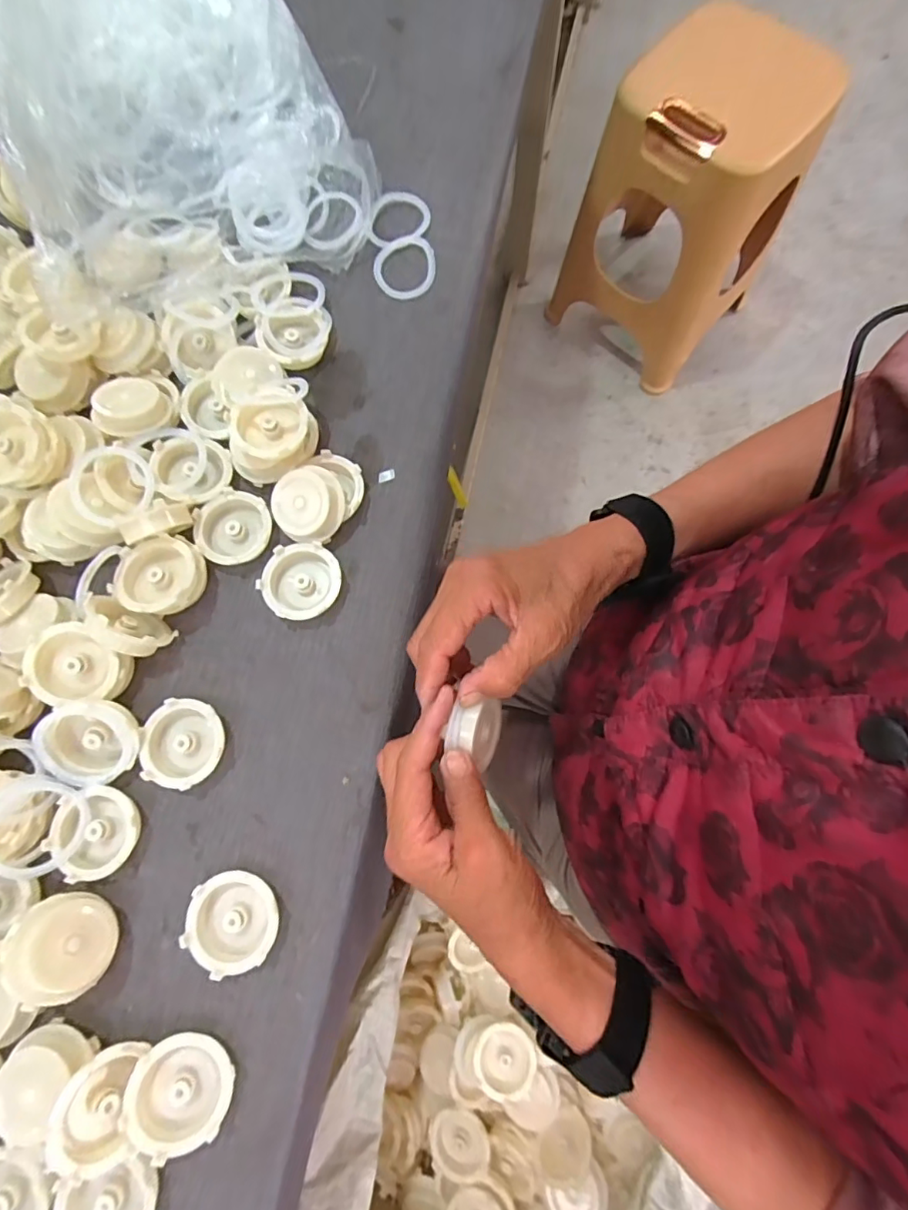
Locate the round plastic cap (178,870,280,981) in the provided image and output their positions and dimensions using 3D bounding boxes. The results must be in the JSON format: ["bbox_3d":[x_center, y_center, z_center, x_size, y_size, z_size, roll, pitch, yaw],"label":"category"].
[{"bbox_3d":[-0.142,0.206,0.348,0.055,0.021,0.058,0,78,0],"label":"round plastic cap"}]

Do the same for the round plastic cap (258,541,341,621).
[{"bbox_3d":[-0.114,-0.018,0.402,0.056,0.011,0.058,0,77,1],"label":"round plastic cap"}]

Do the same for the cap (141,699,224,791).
[{"bbox_3d":[-0.189,0.096,0.376,0.056,0.016,0.058,0,78,0],"label":"cap"}]

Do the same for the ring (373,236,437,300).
[{"bbox_3d":[-0.044,-0.303,0.478,0.055,0.007,0.058,0,77,1],"label":"ring"}]

